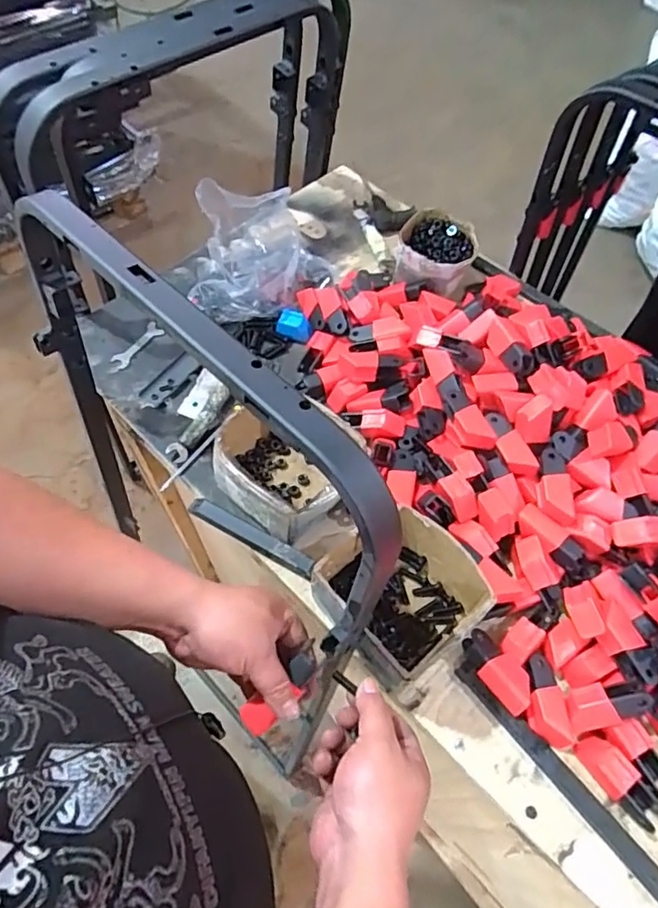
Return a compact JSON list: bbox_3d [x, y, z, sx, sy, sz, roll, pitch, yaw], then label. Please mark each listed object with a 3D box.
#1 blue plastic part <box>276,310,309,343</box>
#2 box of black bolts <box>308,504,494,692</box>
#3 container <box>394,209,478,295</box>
[{"bbox_3d":[-0.051,-0.190,0.833,0.045,0.026,0.036,18,60,9],"label":"blue plastic part"},{"bbox_3d":[0.076,0.147,0.604,0.145,0.085,0.149,-37,67,-21],"label":"box of black bolts"},{"bbox_3d":[0.166,-0.303,0.882,0.127,0.068,0.139,7,59,2],"label":"container"}]

